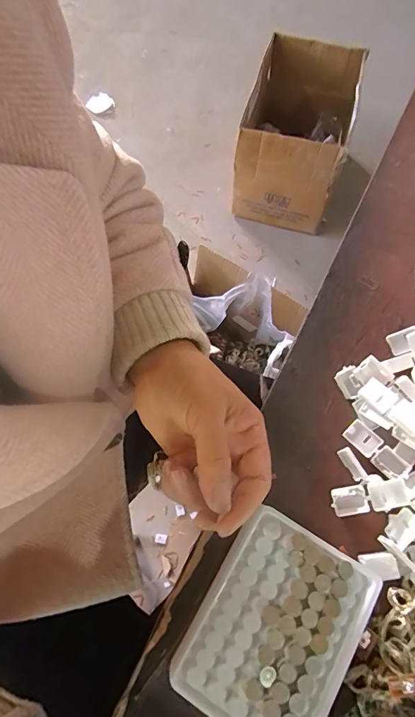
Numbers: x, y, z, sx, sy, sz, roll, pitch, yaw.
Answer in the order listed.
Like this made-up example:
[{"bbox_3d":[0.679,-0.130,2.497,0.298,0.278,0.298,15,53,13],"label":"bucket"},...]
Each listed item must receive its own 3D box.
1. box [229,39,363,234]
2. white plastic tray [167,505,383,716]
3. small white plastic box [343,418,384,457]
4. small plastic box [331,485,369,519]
[{"bbox_3d":[0.260,-0.656,1.204,0.278,0.310,0.453,16,72,6],"label":"box"},{"bbox_3d":[0.048,0.187,0.286,0.101,0.035,0.129,30,74,10],"label":"white plastic tray"},{"bbox_3d":[0.129,0.067,0.338,0.020,0.007,0.028,-42,75,-12],"label":"small white plastic box"},{"bbox_3d":[0.112,0.113,0.322,0.026,0.010,0.022,-17,67,14],"label":"small plastic box"}]

